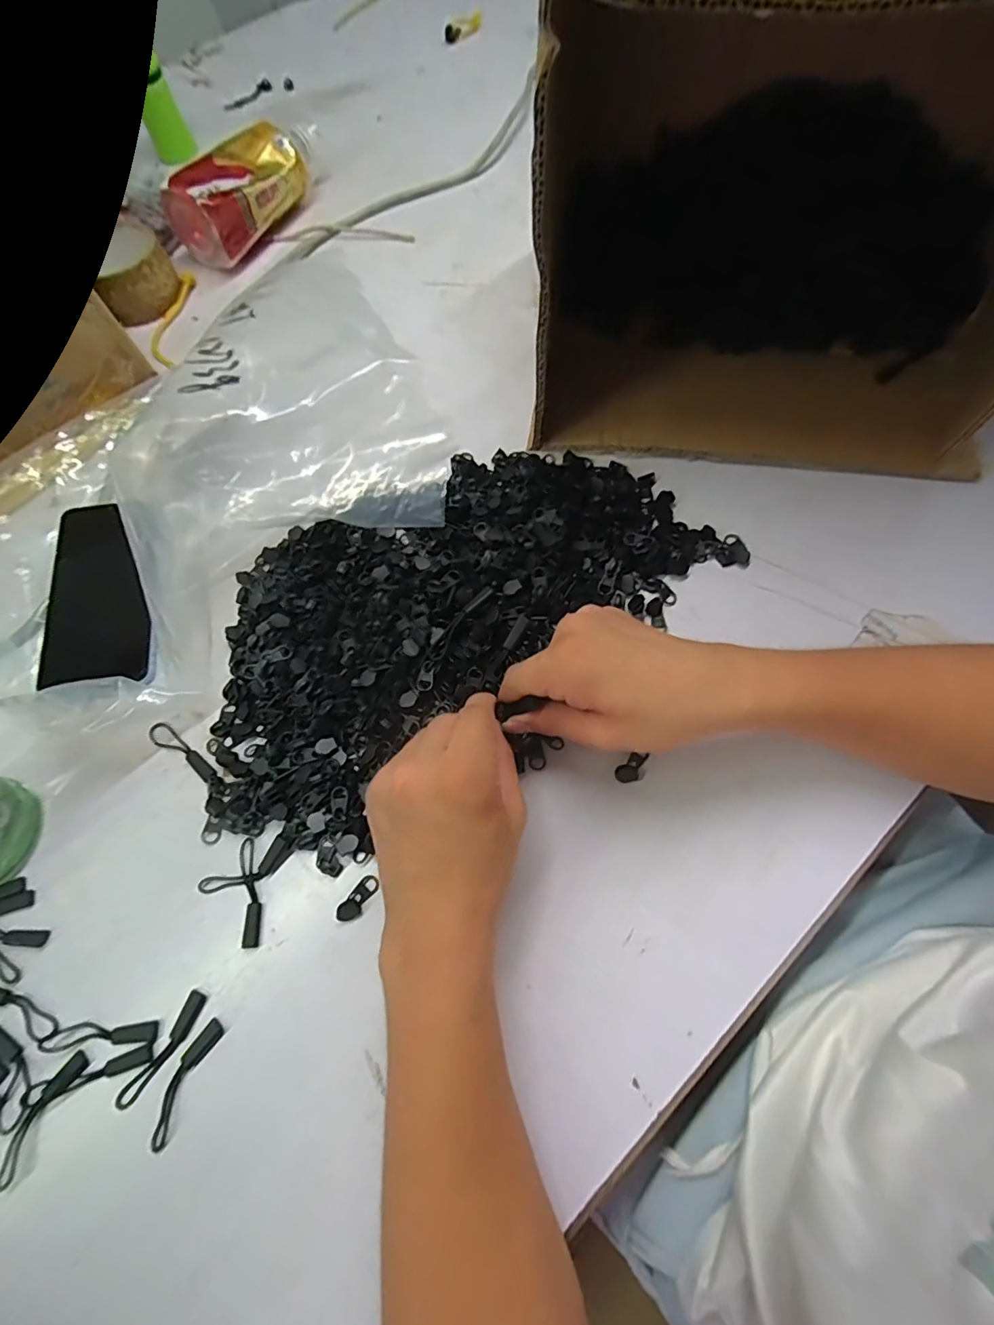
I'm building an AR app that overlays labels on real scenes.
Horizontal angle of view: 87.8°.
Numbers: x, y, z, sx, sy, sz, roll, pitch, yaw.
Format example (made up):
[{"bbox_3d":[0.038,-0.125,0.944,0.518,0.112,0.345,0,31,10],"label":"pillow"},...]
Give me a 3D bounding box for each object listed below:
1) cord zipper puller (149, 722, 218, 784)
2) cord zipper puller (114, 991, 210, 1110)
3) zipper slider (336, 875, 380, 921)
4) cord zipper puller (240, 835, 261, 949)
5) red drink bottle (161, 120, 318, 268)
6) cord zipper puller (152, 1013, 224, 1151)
[{"bbox_3d":[-0.211,0.059,0.347,0.062,0.004,0.014,29,73,14],"label":"cord zipper puller"},{"bbox_3d":[-0.182,0.211,0.281,0.012,0.004,0.061,29,73,13],"label":"cord zipper puller"},{"bbox_3d":[-0.082,0.139,0.304,0.012,0.004,0.028,33,62,15],"label":"zipper slider"},{"bbox_3d":[-0.148,0.137,0.309,0.009,0.004,0.061,-15,68,-3],"label":"cord zipper puller"},{"bbox_3d":[-0.242,-0.483,0.525,0.062,0.065,0.179,39,75,16],"label":"red drink bottle"},{"bbox_3d":[-0.167,0.222,0.274,0.014,0.004,0.058,20,71,11],"label":"cord zipper puller"}]

